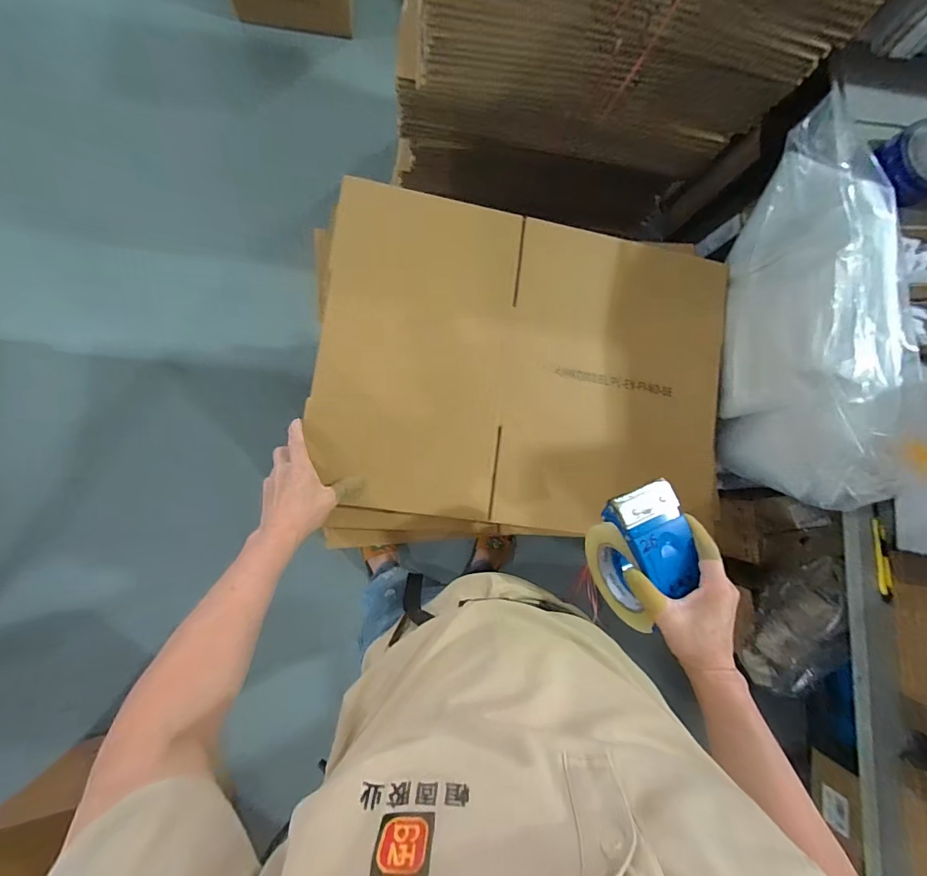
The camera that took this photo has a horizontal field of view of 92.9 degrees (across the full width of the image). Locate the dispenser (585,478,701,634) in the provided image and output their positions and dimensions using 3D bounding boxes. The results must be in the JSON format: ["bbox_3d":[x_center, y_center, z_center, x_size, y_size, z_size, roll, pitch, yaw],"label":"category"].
[{"bbox_3d":[0.196,0.133,0.499,0.066,0.122,0.162,-16,89,-9],"label":"dispenser"}]

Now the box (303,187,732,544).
[{"bbox_3d":[0.095,-0.104,0.659,0.621,0.051,0.471,8,85,-7],"label":"box"}]

